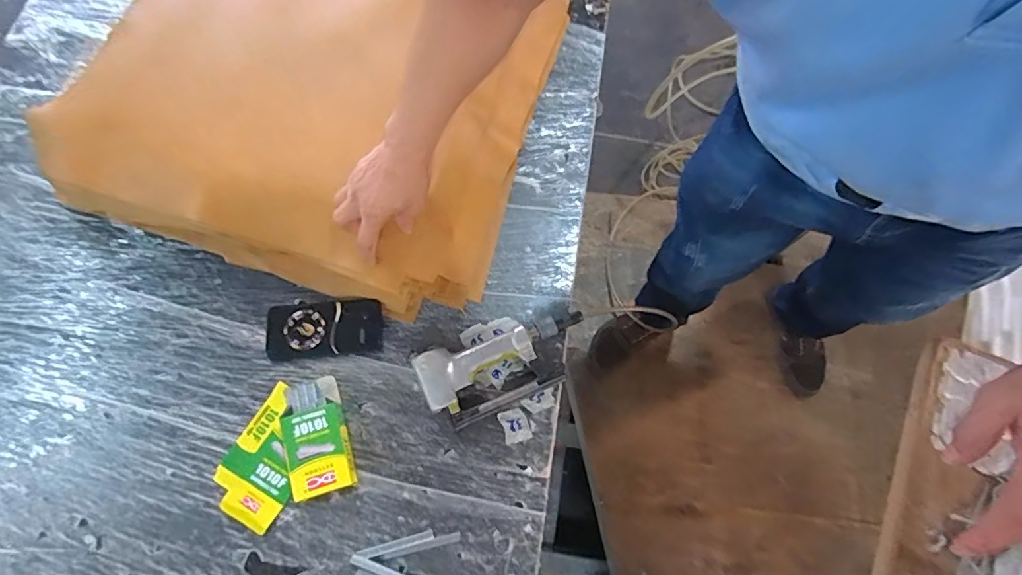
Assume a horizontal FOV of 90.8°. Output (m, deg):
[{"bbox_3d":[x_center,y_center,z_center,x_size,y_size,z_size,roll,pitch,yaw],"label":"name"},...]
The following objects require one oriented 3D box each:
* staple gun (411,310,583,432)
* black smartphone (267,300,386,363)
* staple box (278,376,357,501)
[{"bbox_3d":[-0.015,0.112,0.728,0.228,0.039,0.121,-23,73,-9],"label":"staple gun"},{"bbox_3d":[-0.278,0.060,0.749,0.166,0.020,0.081,-7,71,-4],"label":"black smartphone"},{"bbox_3d":[-0.265,0.201,0.690,0.075,0.041,0.152,-18,72,-8],"label":"staple box"}]

